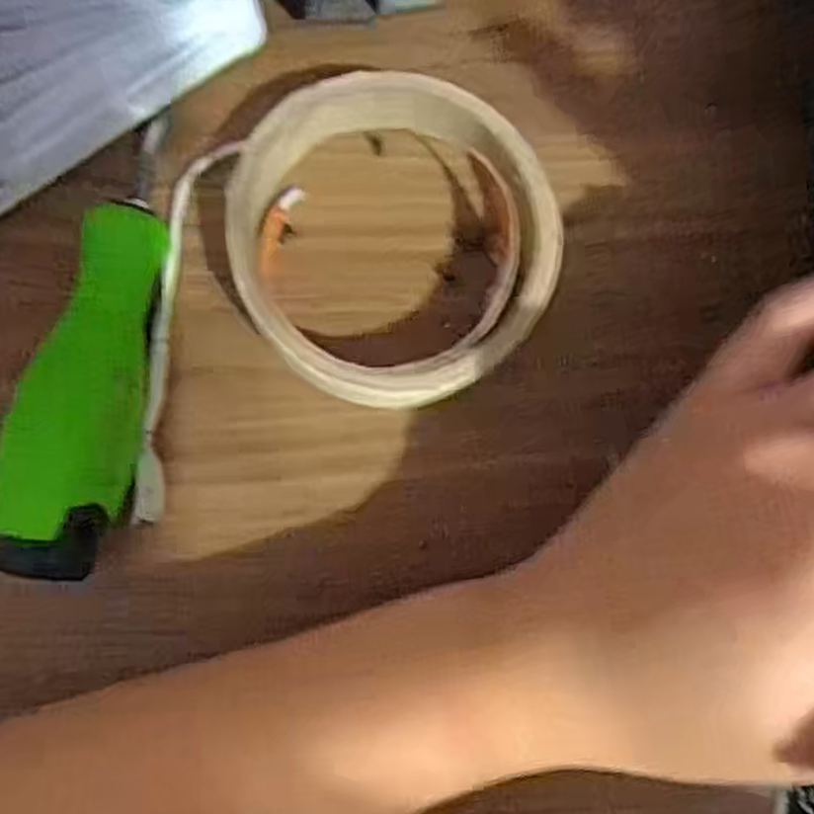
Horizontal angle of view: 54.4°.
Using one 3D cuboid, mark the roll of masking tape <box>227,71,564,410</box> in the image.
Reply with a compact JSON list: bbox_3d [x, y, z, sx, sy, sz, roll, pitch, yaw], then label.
[{"bbox_3d":[-0.004,-0.044,0.218,0.083,0.021,0.089,1,81,-4],"label":"roll of masking tape"}]

